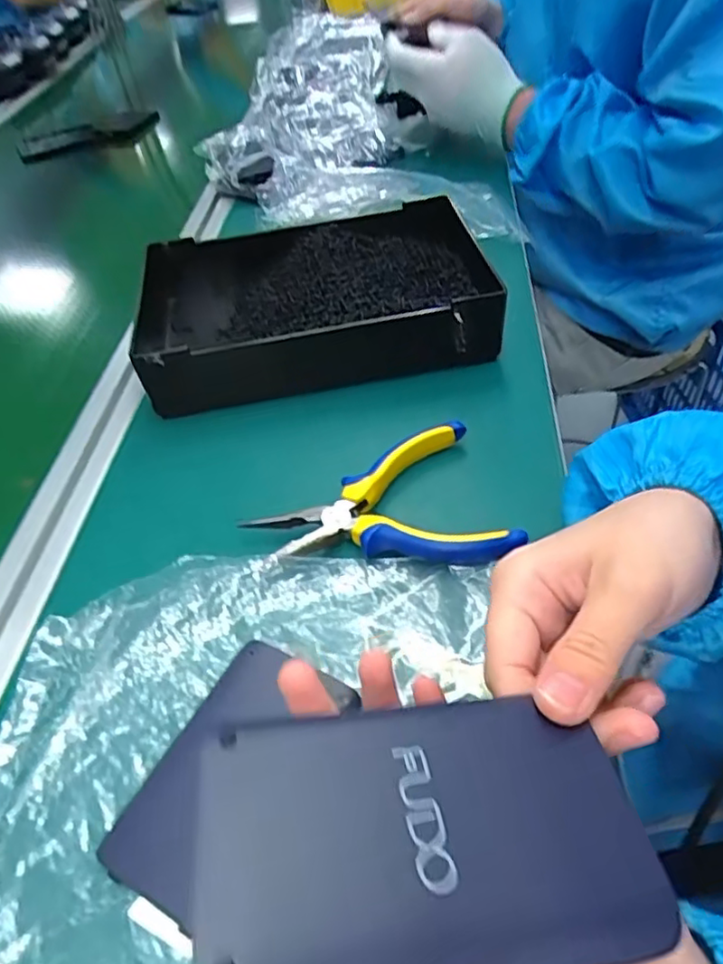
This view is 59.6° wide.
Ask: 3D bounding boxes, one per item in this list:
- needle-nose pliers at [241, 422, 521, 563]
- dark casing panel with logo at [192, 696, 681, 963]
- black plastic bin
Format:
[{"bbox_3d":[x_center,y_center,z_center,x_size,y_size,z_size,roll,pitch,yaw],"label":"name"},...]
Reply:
[{"bbox_3d":[0.010,0.020,0.362,0.137,0.021,0.094,-16,48,-8],"label":"needle-nose pliers"},{"bbox_3d":[0.016,0.089,0.164,0.113,0.008,0.069,-4,39,-8],"label":"dark casing panel with logo"},{"bbox_3d":[-0.036,-0.139,0.494,0.266,0.058,0.163,-10,47,-2],"label":"black plastic bin"}]

